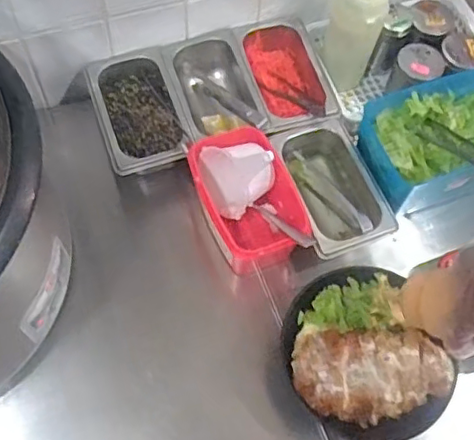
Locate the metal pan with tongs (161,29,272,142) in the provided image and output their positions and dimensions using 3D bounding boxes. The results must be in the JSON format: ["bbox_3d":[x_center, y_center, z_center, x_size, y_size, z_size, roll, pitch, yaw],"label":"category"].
[{"bbox_3d":[-0.032,-0.163,0.789,0.106,0.076,0.170,-15,65,-11],"label":"metal pan with tongs"}]

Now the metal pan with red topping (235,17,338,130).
[{"bbox_3d":[0.064,-0.182,0.803,0.103,0.073,0.168,-13,65,-10],"label":"metal pan with red topping"}]

